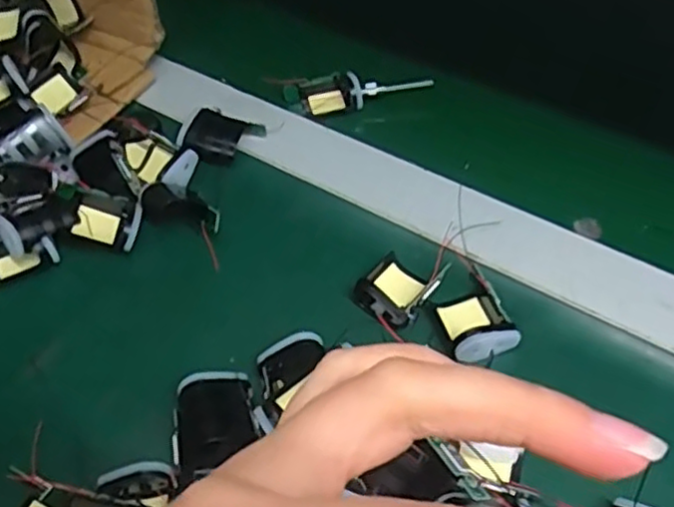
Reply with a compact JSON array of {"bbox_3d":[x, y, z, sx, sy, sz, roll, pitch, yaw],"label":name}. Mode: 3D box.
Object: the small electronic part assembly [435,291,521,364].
[{"bbox_3d":[0.074,0.039,0.372,0.037,0.015,0.043,-20,55,-12],"label":"small electronic part assembly"}]

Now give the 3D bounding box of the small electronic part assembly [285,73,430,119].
[{"bbox_3d":[0.014,-0.122,0.507,0.104,0.023,0.032,-7,53,-2],"label":"small electronic part assembly"}]

